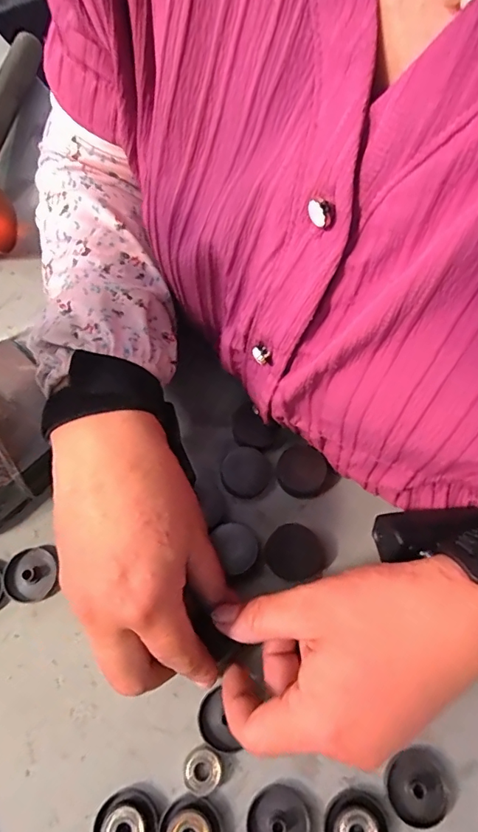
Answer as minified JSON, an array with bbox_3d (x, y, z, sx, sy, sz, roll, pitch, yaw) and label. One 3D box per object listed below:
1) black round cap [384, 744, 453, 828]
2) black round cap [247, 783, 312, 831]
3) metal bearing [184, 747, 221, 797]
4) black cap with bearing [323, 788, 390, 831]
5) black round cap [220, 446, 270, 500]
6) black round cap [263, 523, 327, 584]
[{"bbox_3d":[0.098,0.199,0.256,0.036,0.010,0.033,0,64,0],"label":"black round cap"},{"bbox_3d":[0.022,0.216,0.250,0.032,0.007,0.032,0,64,0],"label":"black round cap"},{"bbox_3d":[-0.020,0.195,0.260,0.020,0.006,0.021,0,64,0],"label":"metal bearing"},{"bbox_3d":[0.062,0.217,0.247,0.032,0.010,0.033,0,64,0],"label":"black cap with bearing"},{"bbox_3d":[0.004,0.039,0.330,0.033,0.004,0.033,-1,79,3],"label":"black round cap"},{"bbox_3d":[0.036,0.088,0.303,0.037,0.015,0.032,32,68,14],"label":"black round cap"}]

